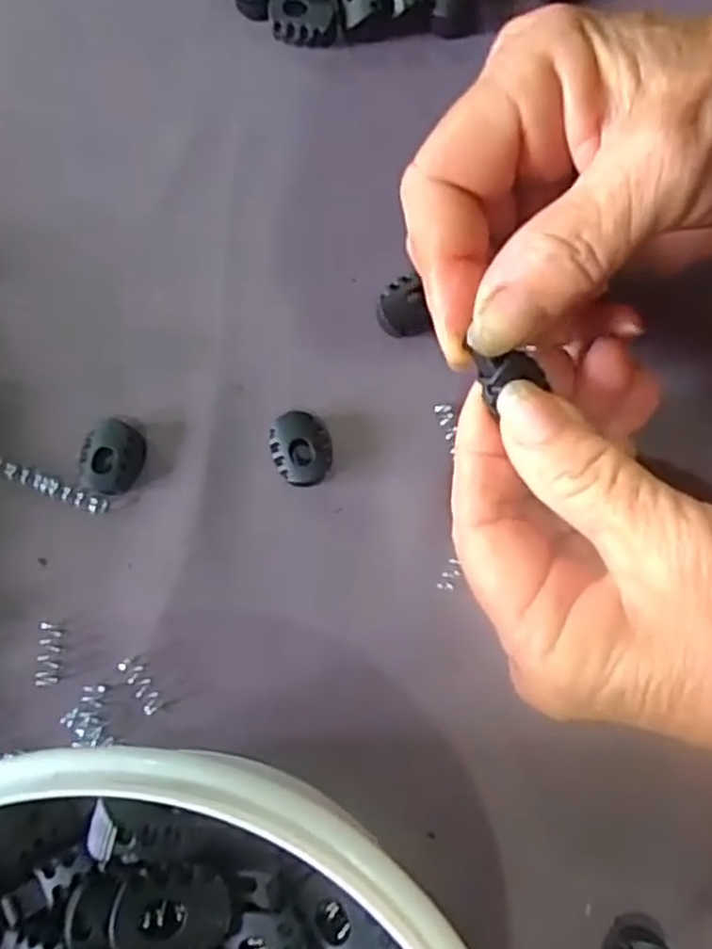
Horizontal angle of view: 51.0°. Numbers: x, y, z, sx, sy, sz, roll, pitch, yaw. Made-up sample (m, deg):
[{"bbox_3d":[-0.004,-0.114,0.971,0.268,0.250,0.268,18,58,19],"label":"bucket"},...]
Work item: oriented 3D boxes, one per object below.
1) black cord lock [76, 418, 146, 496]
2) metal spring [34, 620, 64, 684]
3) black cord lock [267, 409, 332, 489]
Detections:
[{"bbox_3d":[-0.074,-0.005,0.223,0.020,0.009,0.022,3,80,1],"label":"black cord lock"},{"bbox_3d":[-0.090,0.052,0.217,0.007,0.004,0.018,2,80,1],"label":"metal spring"},{"bbox_3d":[-0.016,-0.007,0.224,0.018,0.010,0.022,-16,80,-3],"label":"black cord lock"}]

